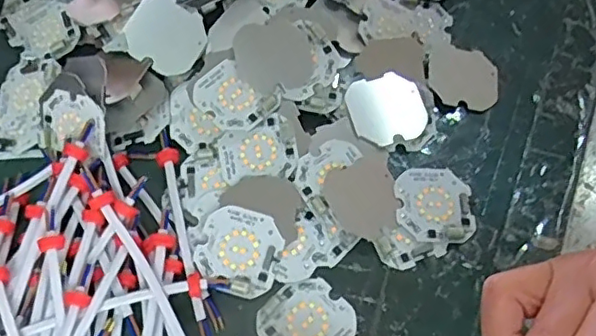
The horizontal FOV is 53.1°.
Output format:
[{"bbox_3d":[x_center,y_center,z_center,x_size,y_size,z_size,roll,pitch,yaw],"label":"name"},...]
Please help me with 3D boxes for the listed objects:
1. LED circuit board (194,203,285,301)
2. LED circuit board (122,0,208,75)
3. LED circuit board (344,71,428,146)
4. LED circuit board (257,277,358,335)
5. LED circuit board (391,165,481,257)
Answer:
[{"bbox_3d":[-0.033,0.045,0.334,0.045,0.007,0.048,12,71,7],"label":"LED circuit board"},{"bbox_3d":[-0.084,-0.085,0.380,0.049,0.004,0.046,30,75,-7],"label":"LED circuit board"},{"bbox_3d":[0.056,-0.038,0.380,0.046,0.006,0.046,-16,66,-8],"label":"LED circuit board"},{"bbox_3d":[0.006,0.084,0.325,0.046,0.004,0.046,42,71,17],"label":"LED circuit board"},{"bbox_3d":[0.083,0.023,0.355,0.045,0.005,0.054,-6,65,-4],"label":"LED circuit board"}]

